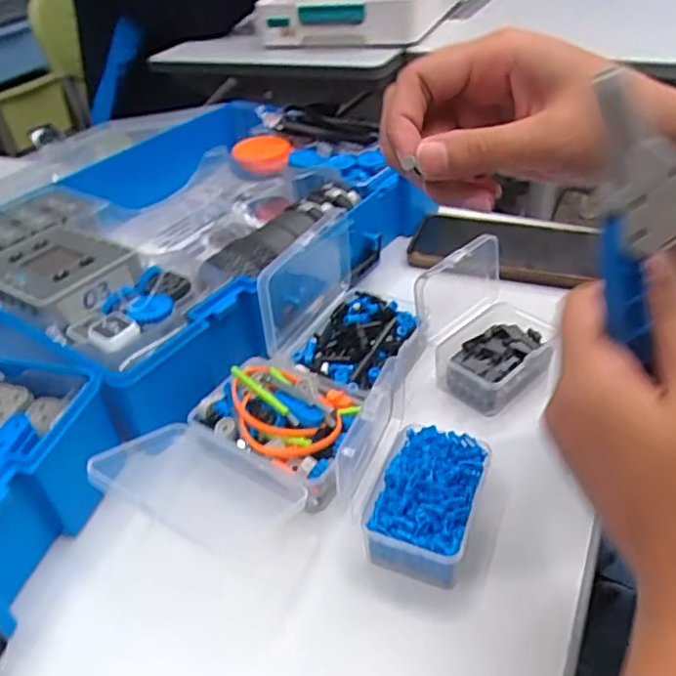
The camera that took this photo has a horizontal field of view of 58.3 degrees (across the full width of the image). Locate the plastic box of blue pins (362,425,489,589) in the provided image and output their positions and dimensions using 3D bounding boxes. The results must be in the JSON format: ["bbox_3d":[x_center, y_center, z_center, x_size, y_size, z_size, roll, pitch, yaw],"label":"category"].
[{"bbox_3d":[0.045,0.084,0.309,0.048,0.034,0.075,11,42,21],"label":"plastic box of blue pins"}]

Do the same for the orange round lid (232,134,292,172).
[{"bbox_3d":[-0.071,-0.173,0.567,0.054,0.017,0.054,-4,39,3],"label":"orange round lid"}]

